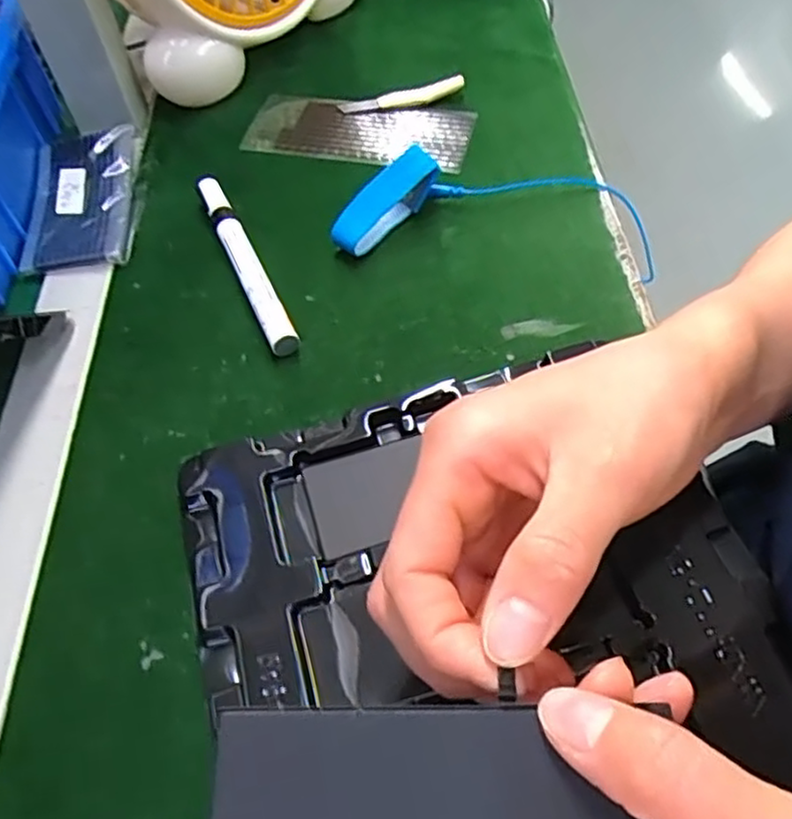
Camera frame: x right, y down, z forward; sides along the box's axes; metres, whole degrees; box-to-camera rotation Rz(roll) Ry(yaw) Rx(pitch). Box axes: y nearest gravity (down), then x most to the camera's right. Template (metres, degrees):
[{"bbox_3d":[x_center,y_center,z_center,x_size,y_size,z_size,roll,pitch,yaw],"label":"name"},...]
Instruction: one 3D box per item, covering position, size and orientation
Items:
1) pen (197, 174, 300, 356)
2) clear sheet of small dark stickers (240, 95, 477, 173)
[{"bbox_3d":[-0.086,-0.086,0.398,0.015,0.016,0.136,-23,58,-12],"label":"pen"},{"bbox_3d":[-0.025,-0.189,0.477,0.148,0.008,0.062,10,60,9],"label":"clear sheet of small dark stickers"}]

